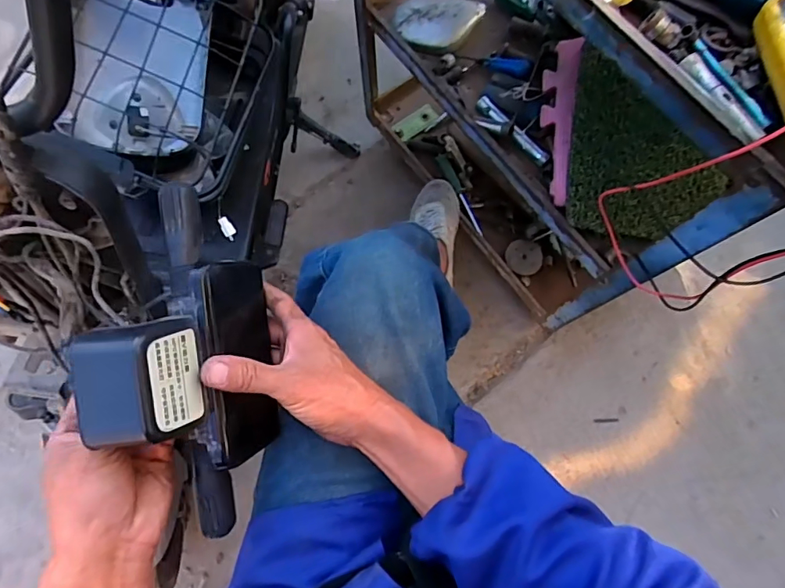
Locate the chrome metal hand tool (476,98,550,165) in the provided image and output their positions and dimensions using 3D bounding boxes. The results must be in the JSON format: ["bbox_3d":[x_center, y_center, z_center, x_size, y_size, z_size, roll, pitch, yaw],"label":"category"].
[{"bbox_3d":[0.182,-0.251,0.737,0.024,0.015,0.143,-40,79,-11],"label":"chrome metal hand tool"}]

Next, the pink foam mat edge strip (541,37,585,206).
[{"bbox_3d":[0.242,-0.253,0.709,0.018,0.052,0.244,10,87,-31],"label":"pink foam mat edge strip"}]

